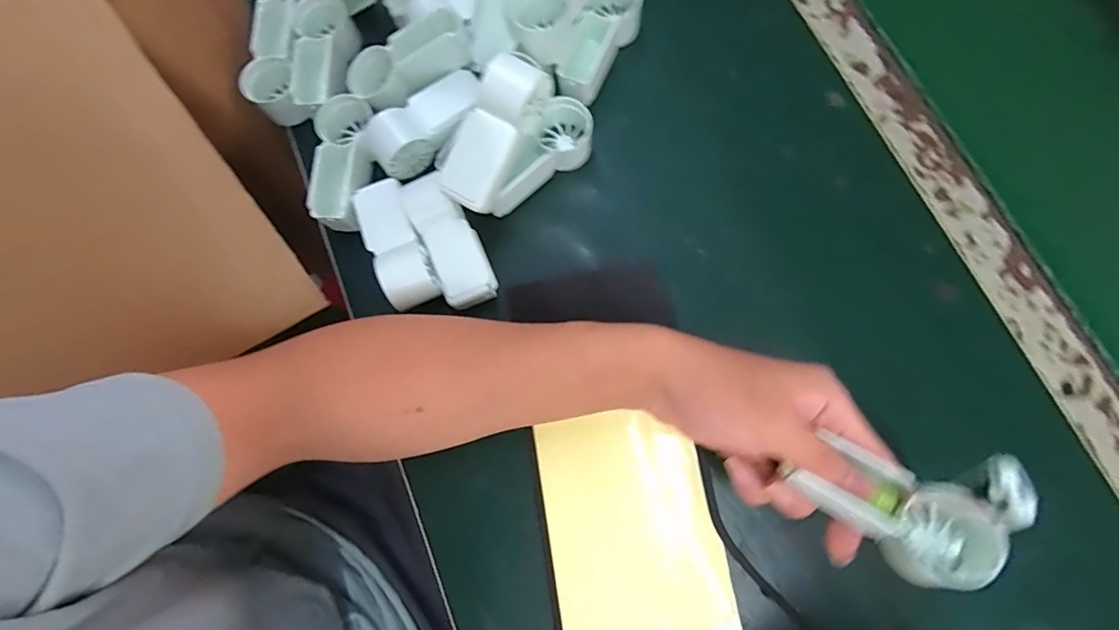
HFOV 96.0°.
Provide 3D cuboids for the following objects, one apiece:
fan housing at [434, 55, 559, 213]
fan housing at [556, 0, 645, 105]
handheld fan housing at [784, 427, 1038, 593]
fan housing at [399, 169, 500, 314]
[{"bbox_3d":[-0.041,-0.111,0.311,0.035,0.028,0.089,35,104,8],"label":"fan housing"},{"bbox_3d":[0.031,-0.204,0.375,0.036,0.037,0.104,23,80,8],"label":"fan housing"},{"bbox_3d":[0.170,0.083,0.246,0.080,0.042,0.064,38,79,9],"label":"handheld fan housing"},{"bbox_3d":[-0.075,-0.050,0.342,0.034,0.030,0.090,-27,77,-3],"label":"fan housing"}]

